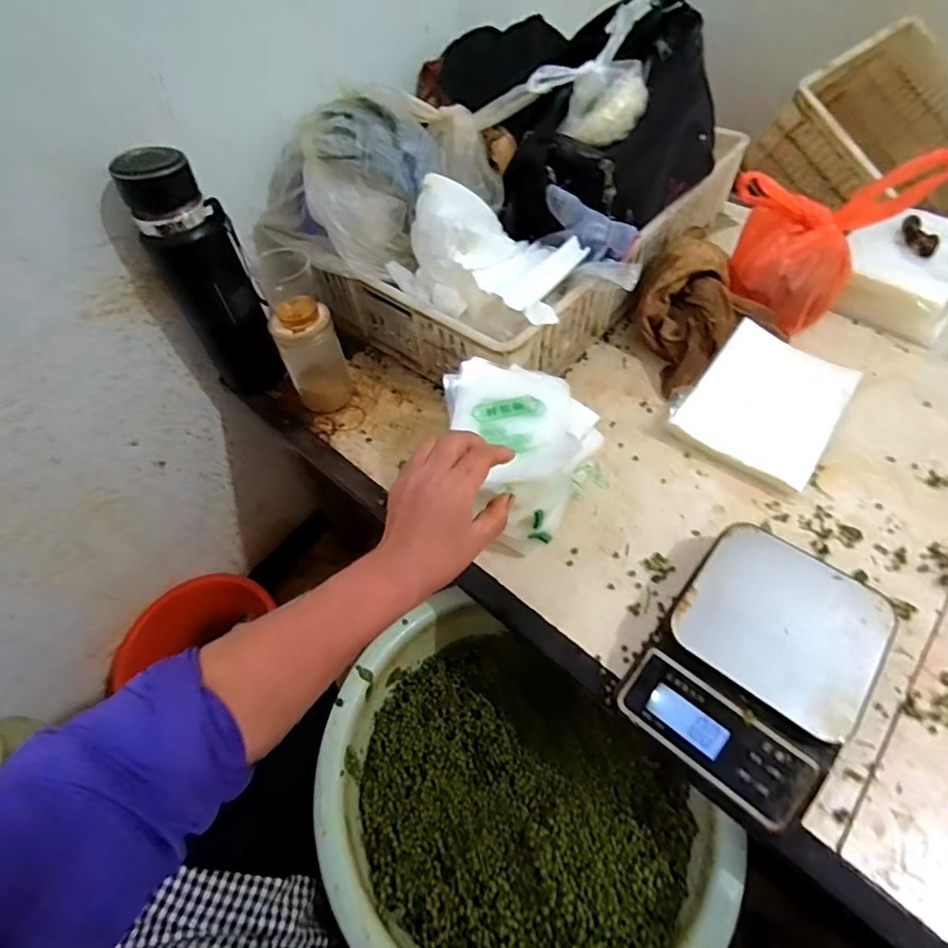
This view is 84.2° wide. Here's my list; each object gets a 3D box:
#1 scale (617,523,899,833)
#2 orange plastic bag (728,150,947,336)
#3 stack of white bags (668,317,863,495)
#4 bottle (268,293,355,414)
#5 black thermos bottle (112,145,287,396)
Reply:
[{"bbox_3d":[0.239,0.156,0.443,0.155,0.051,0.211,33,63,24],"label":"scale"},{"bbox_3d":[0.435,-0.308,0.681,0.182,0.174,0.155,-24,57,-12],"label":"orange plastic bag"},{"bbox_3d":[0.342,-0.084,0.623,0.156,0.034,0.191,31,63,23],"label":"stack of white bags"},{"bbox_3d":[-0.195,-0.143,0.638,0.067,0.128,0.062,-24,57,-12],"label":"bottle"},{"bbox_3d":[-0.304,-0.217,0.620,0.090,0.286,0.067,-39,61,-21],"label":"black thermos bottle"}]

